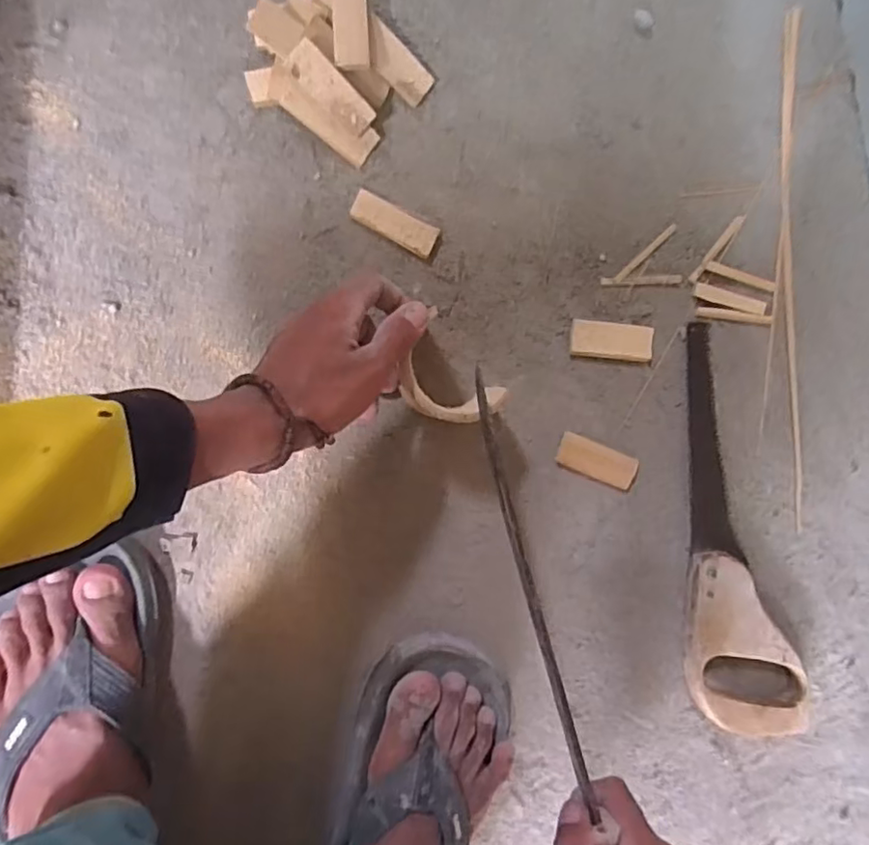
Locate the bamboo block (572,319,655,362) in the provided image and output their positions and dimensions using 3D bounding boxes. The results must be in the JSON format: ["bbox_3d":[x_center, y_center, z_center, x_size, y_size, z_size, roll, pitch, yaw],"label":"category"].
[{"bbox_3d":[0.136,-0.062,0.454,0.064,0.008,0.027,4,94,-9],"label":"bamboo block"}]

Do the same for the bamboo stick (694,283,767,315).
[{"bbox_3d":[0.230,-0.095,0.461,0.059,0.004,0.012,14,93,-9],"label":"bamboo stick"}]

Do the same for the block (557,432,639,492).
[{"bbox_3d":[0.126,0.031,0.460,0.064,0.005,0.026,22,92,-10],"label":"block"}]

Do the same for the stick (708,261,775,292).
[{"bbox_3d":[0.239,-0.115,0.466,0.058,0.006,0.008,17,92,-9],"label":"stick"}]

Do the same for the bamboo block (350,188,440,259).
[{"bbox_3d":[-0.028,-0.139,0.419,0.062,0.005,0.022,25,91,-10],"label":"bamboo block"}]

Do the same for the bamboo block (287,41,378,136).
[{"bbox_3d":[-0.066,-0.215,0.387,0.060,0.006,0.025,35,115,-28],"label":"bamboo block"}]

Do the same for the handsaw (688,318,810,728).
[{"bbox_3d":[0.217,0.101,0.466,0.094,0.025,0.333,-19,97,-6],"label":"handsaw"}]

